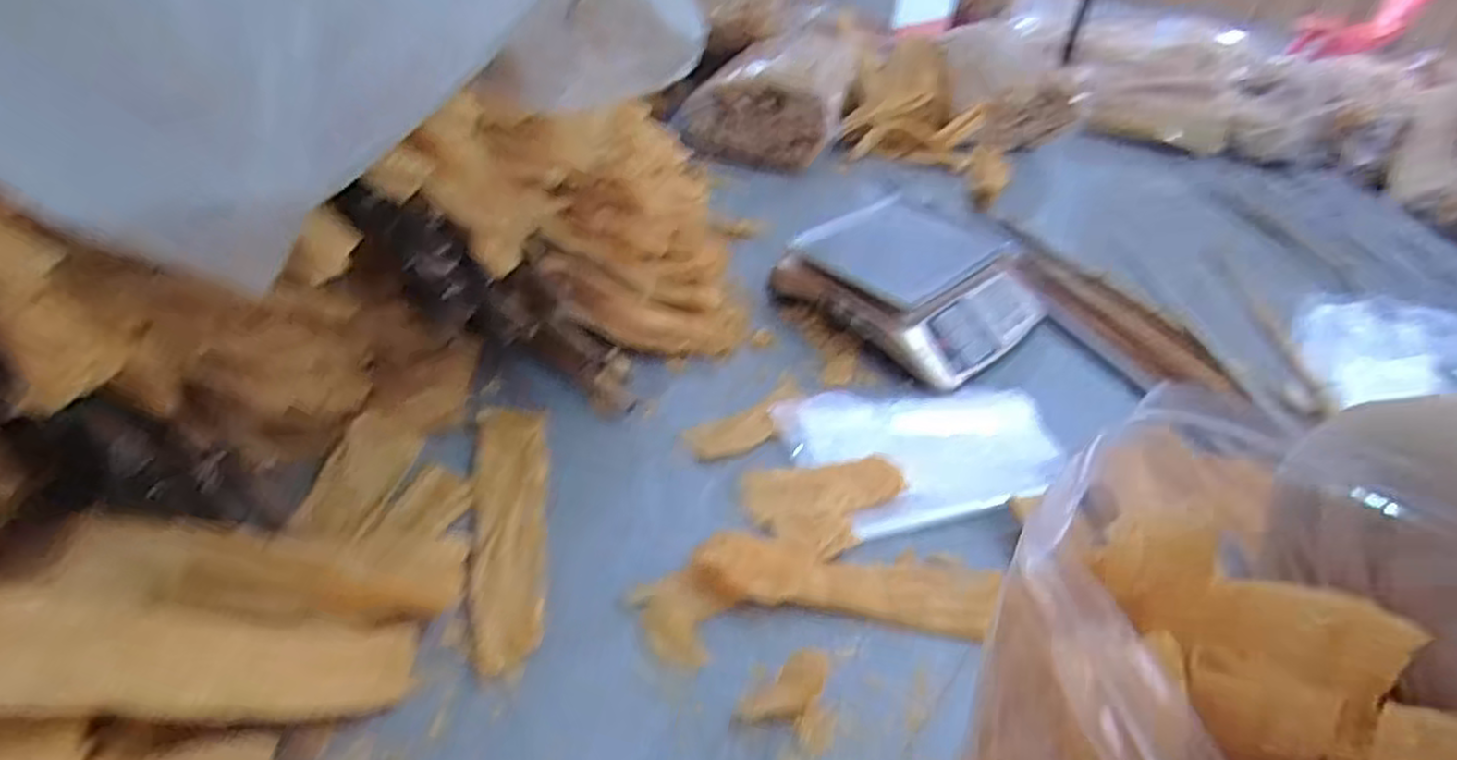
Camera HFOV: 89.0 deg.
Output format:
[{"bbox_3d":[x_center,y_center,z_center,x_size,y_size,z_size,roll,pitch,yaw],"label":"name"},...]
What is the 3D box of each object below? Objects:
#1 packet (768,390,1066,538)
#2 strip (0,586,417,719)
[{"bbox_3d":[0.260,0.082,0.949,0.366,0.019,0.224,-7,40,-18],"label":"packet"},{"bbox_3d":[-0.387,0.184,0.491,0.071,0.043,0.399,43,7,38],"label":"strip"}]

